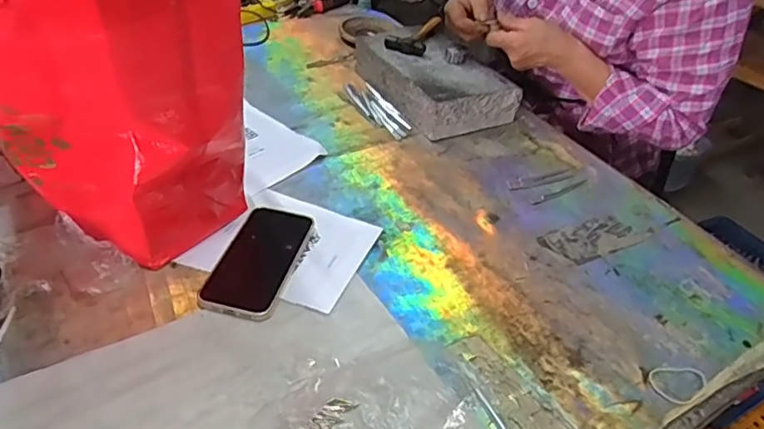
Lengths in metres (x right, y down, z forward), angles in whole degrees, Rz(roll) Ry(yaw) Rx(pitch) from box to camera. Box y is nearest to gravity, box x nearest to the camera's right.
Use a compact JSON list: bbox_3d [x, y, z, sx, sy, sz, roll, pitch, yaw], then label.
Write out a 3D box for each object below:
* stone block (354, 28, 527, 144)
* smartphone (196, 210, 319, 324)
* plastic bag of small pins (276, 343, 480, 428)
[{"bbox_3d":[0.080,-0.219,0.880,0.160,0.066,0.239,-18,46,-26],"label":"stone block"},{"bbox_3d":[-0.126,0.046,0.574,0.074,0.008,0.149,13,41,7],"label":"smartphone"},{"bbox_3d":[0.001,0.157,0.467,0.170,0.013,0.105,-5,42,-14],"label":"plastic bag of small pins"}]

